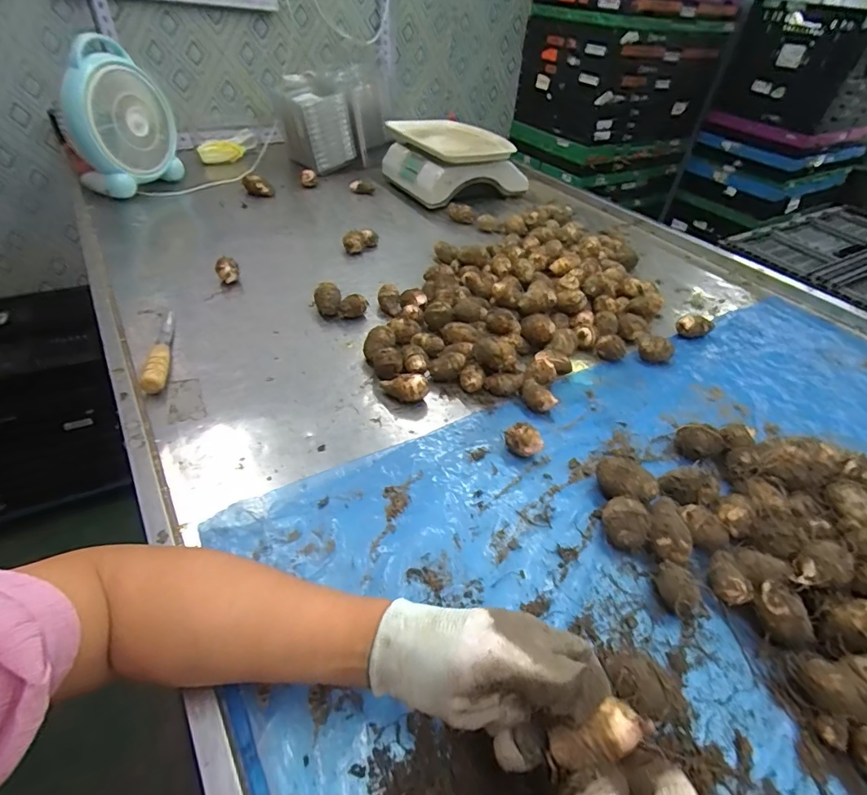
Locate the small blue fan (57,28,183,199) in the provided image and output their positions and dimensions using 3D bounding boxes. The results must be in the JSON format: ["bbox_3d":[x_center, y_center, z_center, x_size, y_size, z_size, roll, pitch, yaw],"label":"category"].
[{"bbox_3d":[-0.632,-0.557,0.948,0.202,0.231,0.168,-19,48,-26],"label":"small blue fan"}]

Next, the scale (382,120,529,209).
[{"bbox_3d":[0.044,-0.567,1.133,0.282,0.125,0.282,-22,49,-25],"label":"scale"}]

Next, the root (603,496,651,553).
[{"bbox_3d":[0.186,0.121,0.456,0.042,0.038,0.043,26,47,22],"label":"root"}]

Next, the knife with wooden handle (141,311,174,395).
[{"bbox_3d":[-0.351,-0.068,0.609,0.024,0.025,0.170,-9,45,-14],"label":"knife with wooden handle"}]

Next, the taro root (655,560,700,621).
[{"bbox_3d":[0.214,0.167,0.412,0.039,0.036,0.040,2,43,-2],"label":"taro root"}]

